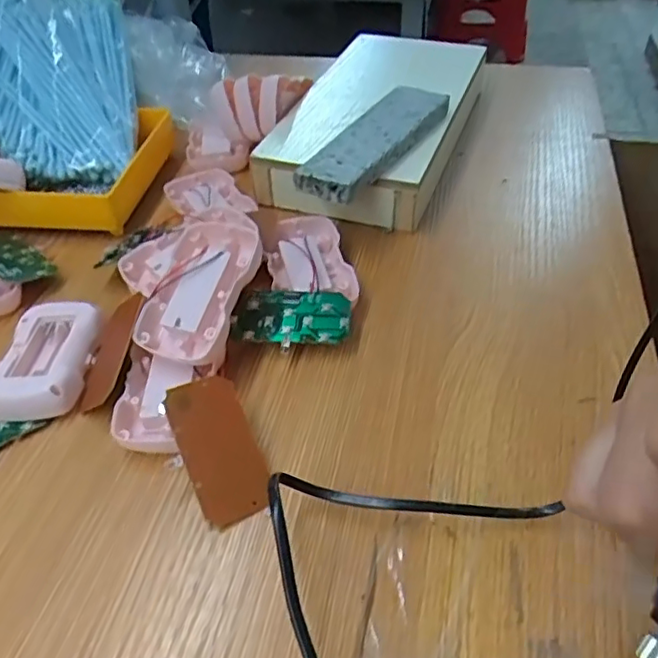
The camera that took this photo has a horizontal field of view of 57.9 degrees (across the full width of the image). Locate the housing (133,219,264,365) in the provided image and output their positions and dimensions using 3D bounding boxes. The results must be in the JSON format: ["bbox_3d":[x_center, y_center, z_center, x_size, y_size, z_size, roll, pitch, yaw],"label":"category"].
[{"bbox_3d":[-0.077,-0.024,0.351,0.057,0.013,0.087,16,72,21],"label":"housing"}]

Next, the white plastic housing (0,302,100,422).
[{"bbox_3d":[-0.169,0.017,0.355,0.049,0.018,0.080,-1,44,2],"label":"white plastic housing"}]

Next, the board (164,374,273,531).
[{"bbox_3d":[-0.055,0.060,0.304,0.037,0.008,0.075,-19,68,-17],"label":"board"}]

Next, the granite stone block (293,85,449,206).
[{"bbox_3d":[0.035,-0.141,0.443,0.049,0.023,0.149,25,51,25],"label":"granite stone block"}]

